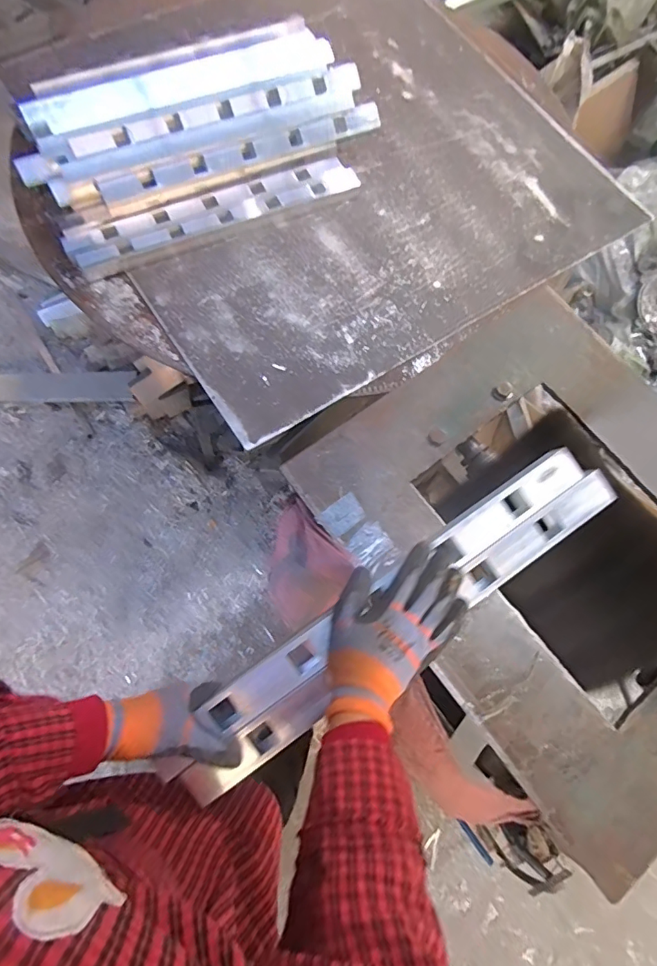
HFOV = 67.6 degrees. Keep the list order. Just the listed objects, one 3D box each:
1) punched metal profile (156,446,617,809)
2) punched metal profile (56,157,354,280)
[{"bbox_3d":[0.072,0.140,0.520,0.539,0.029,0.094,-36,80,-7],"label":"punched metal profile"},{"bbox_3d":[-0.205,-0.504,0.915,0.550,0.041,0.085,-23,75,-11],"label":"punched metal profile"}]

